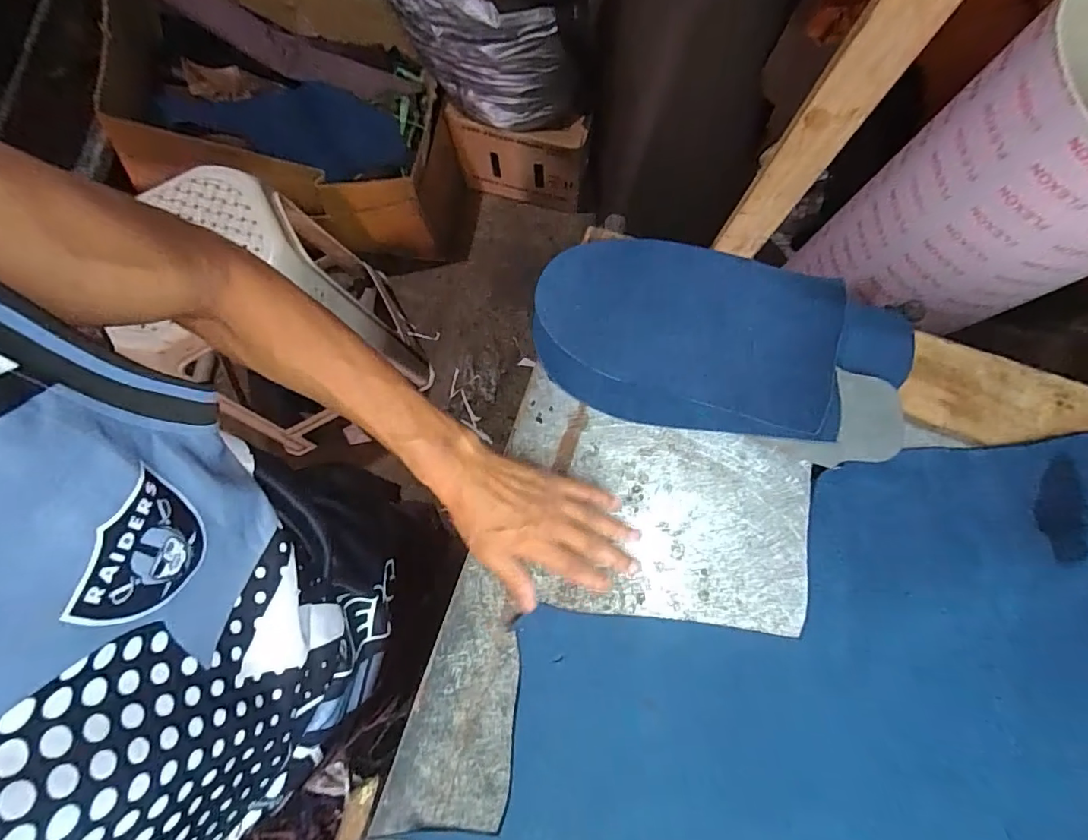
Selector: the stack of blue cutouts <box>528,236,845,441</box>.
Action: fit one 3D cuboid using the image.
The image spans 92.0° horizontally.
[{"bbox_3d":[0.133,-0.079,0.495,0.275,0.025,0.169,7,80,2],"label":"stack of blue cutouts"}]

